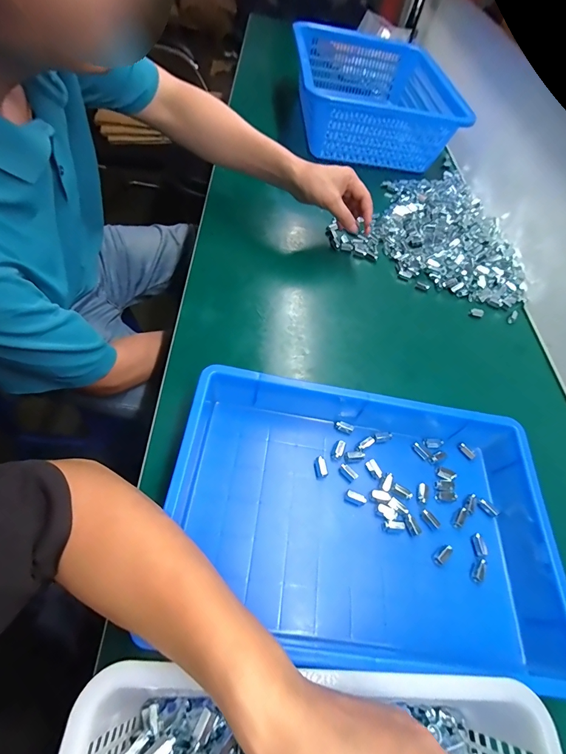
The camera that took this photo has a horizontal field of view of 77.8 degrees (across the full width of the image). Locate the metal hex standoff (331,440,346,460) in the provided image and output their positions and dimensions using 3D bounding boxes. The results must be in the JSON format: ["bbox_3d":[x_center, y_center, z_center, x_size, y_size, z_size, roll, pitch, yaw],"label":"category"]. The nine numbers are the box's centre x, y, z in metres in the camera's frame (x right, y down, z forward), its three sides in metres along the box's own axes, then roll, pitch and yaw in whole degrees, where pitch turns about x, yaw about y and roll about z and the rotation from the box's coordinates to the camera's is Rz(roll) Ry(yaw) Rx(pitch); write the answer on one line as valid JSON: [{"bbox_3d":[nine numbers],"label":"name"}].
[{"bbox_3d":[0.065,0.085,0.410,0.012,0.007,0.023,22,57,4],"label":"metal hex standoff"}]

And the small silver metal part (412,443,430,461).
[{"bbox_3d":[0.166,0.090,0.424,0.010,0.006,0.022,-28,67,-24],"label":"small silver metal part"}]

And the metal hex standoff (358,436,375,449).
[{"bbox_3d":[0.100,0.079,0.417,0.023,0.006,0.009,-29,67,-24],"label":"metal hex standoff"}]

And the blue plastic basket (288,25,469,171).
[{"bbox_3d":[0.203,-0.691,0.862,0.338,0.140,0.462,4,58,-8],"label":"blue plastic basket"}]

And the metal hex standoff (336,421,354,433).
[{"bbox_3d":[0.075,0.061,0.427,0.021,0.005,0.009,21,57,4],"label":"metal hex standoff"}]

